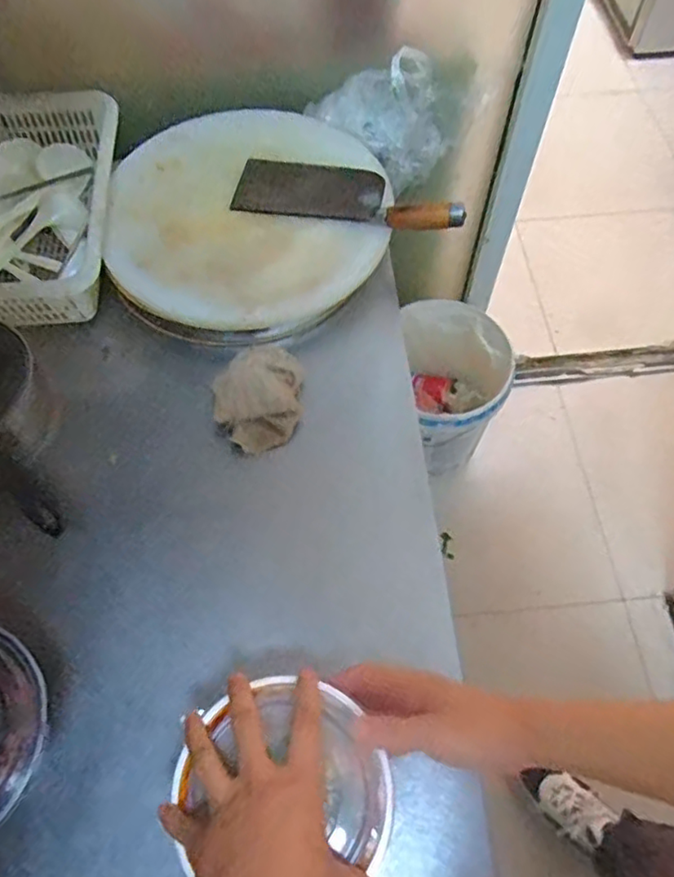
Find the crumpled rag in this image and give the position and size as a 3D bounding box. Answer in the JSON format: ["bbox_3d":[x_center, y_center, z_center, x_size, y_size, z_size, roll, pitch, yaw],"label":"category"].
[{"bbox_3d":[-0.089,-0.047,0.686,0.097,0.051,0.131,-1,63,0],"label":"crumpled rag"}]

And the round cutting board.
[{"bbox_3d":[-0.110,-0.314,0.796,0.332,0.058,0.386,-3,63,-1],"label":"round cutting board"}]

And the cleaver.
[{"bbox_3d":[0.017,-0.320,0.793,0.285,0.025,0.100,8,63,5],"label":"cleaver"}]

